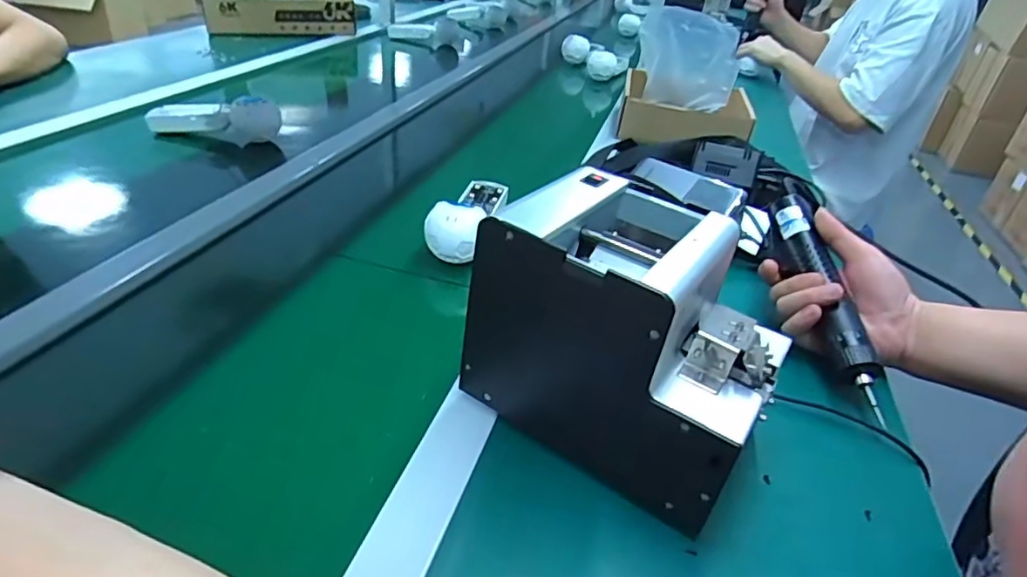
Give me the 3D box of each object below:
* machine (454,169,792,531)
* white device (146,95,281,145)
[{"bbox_3d":[0.077,0.028,0.388,0.177,0.151,0.127,25,37,25],"label":"machine"},{"bbox_3d":[-0.404,-0.230,0.804,0.166,0.067,0.042,6,33,-2],"label":"white device"}]

